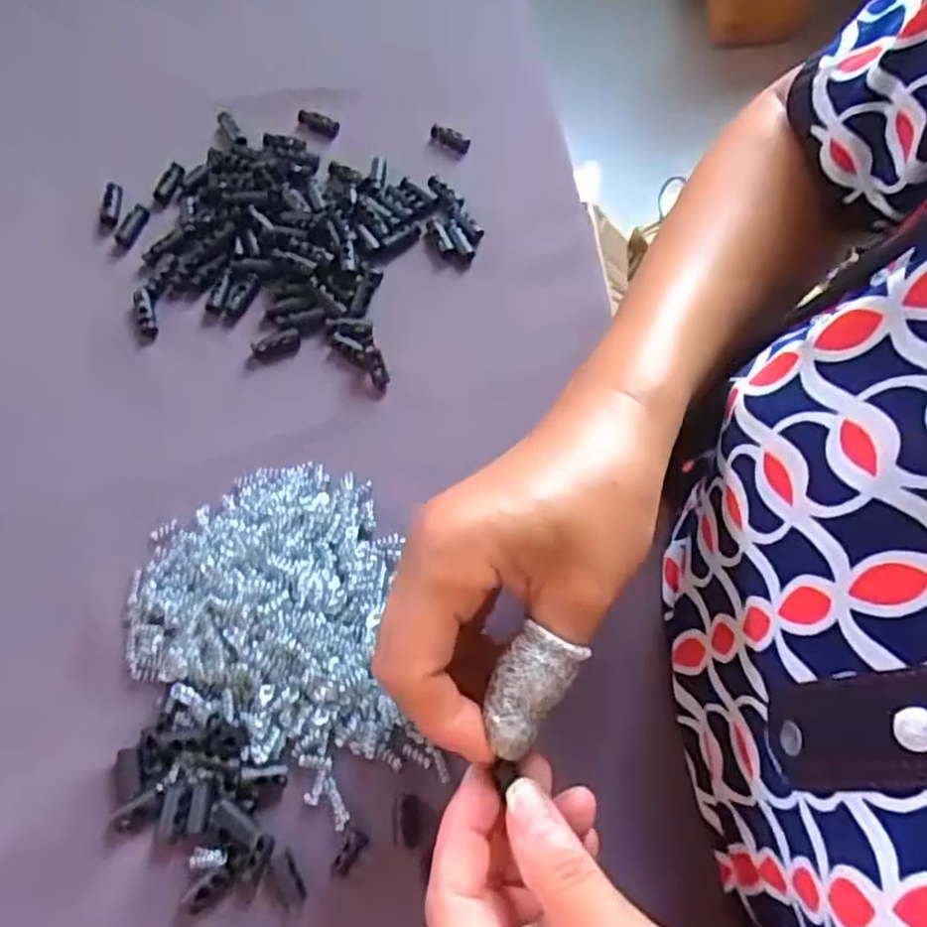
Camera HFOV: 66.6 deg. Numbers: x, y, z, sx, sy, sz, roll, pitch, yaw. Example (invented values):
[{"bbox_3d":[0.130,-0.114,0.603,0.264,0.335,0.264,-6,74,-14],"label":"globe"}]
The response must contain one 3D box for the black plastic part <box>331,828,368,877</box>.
[{"bbox_3d":[-0.045,0.150,0.271,0.008,0.004,0.017,33,67,11],"label":"black plastic part"}]

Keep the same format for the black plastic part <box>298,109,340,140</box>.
[{"bbox_3d":[-0.087,-0.202,0.421,0.025,0.010,0.010,22,68,-6],"label":"black plastic part"}]

